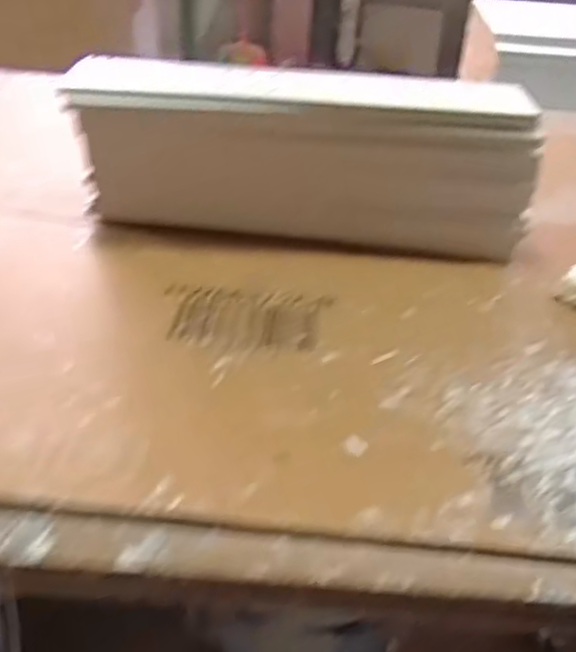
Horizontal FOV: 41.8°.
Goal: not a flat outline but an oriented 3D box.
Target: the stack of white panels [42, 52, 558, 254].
[{"bbox_3d":[0.020,-0.214,0.973,0.557,0.206,0.133,5,33,1],"label":"stack of white panels"}]

